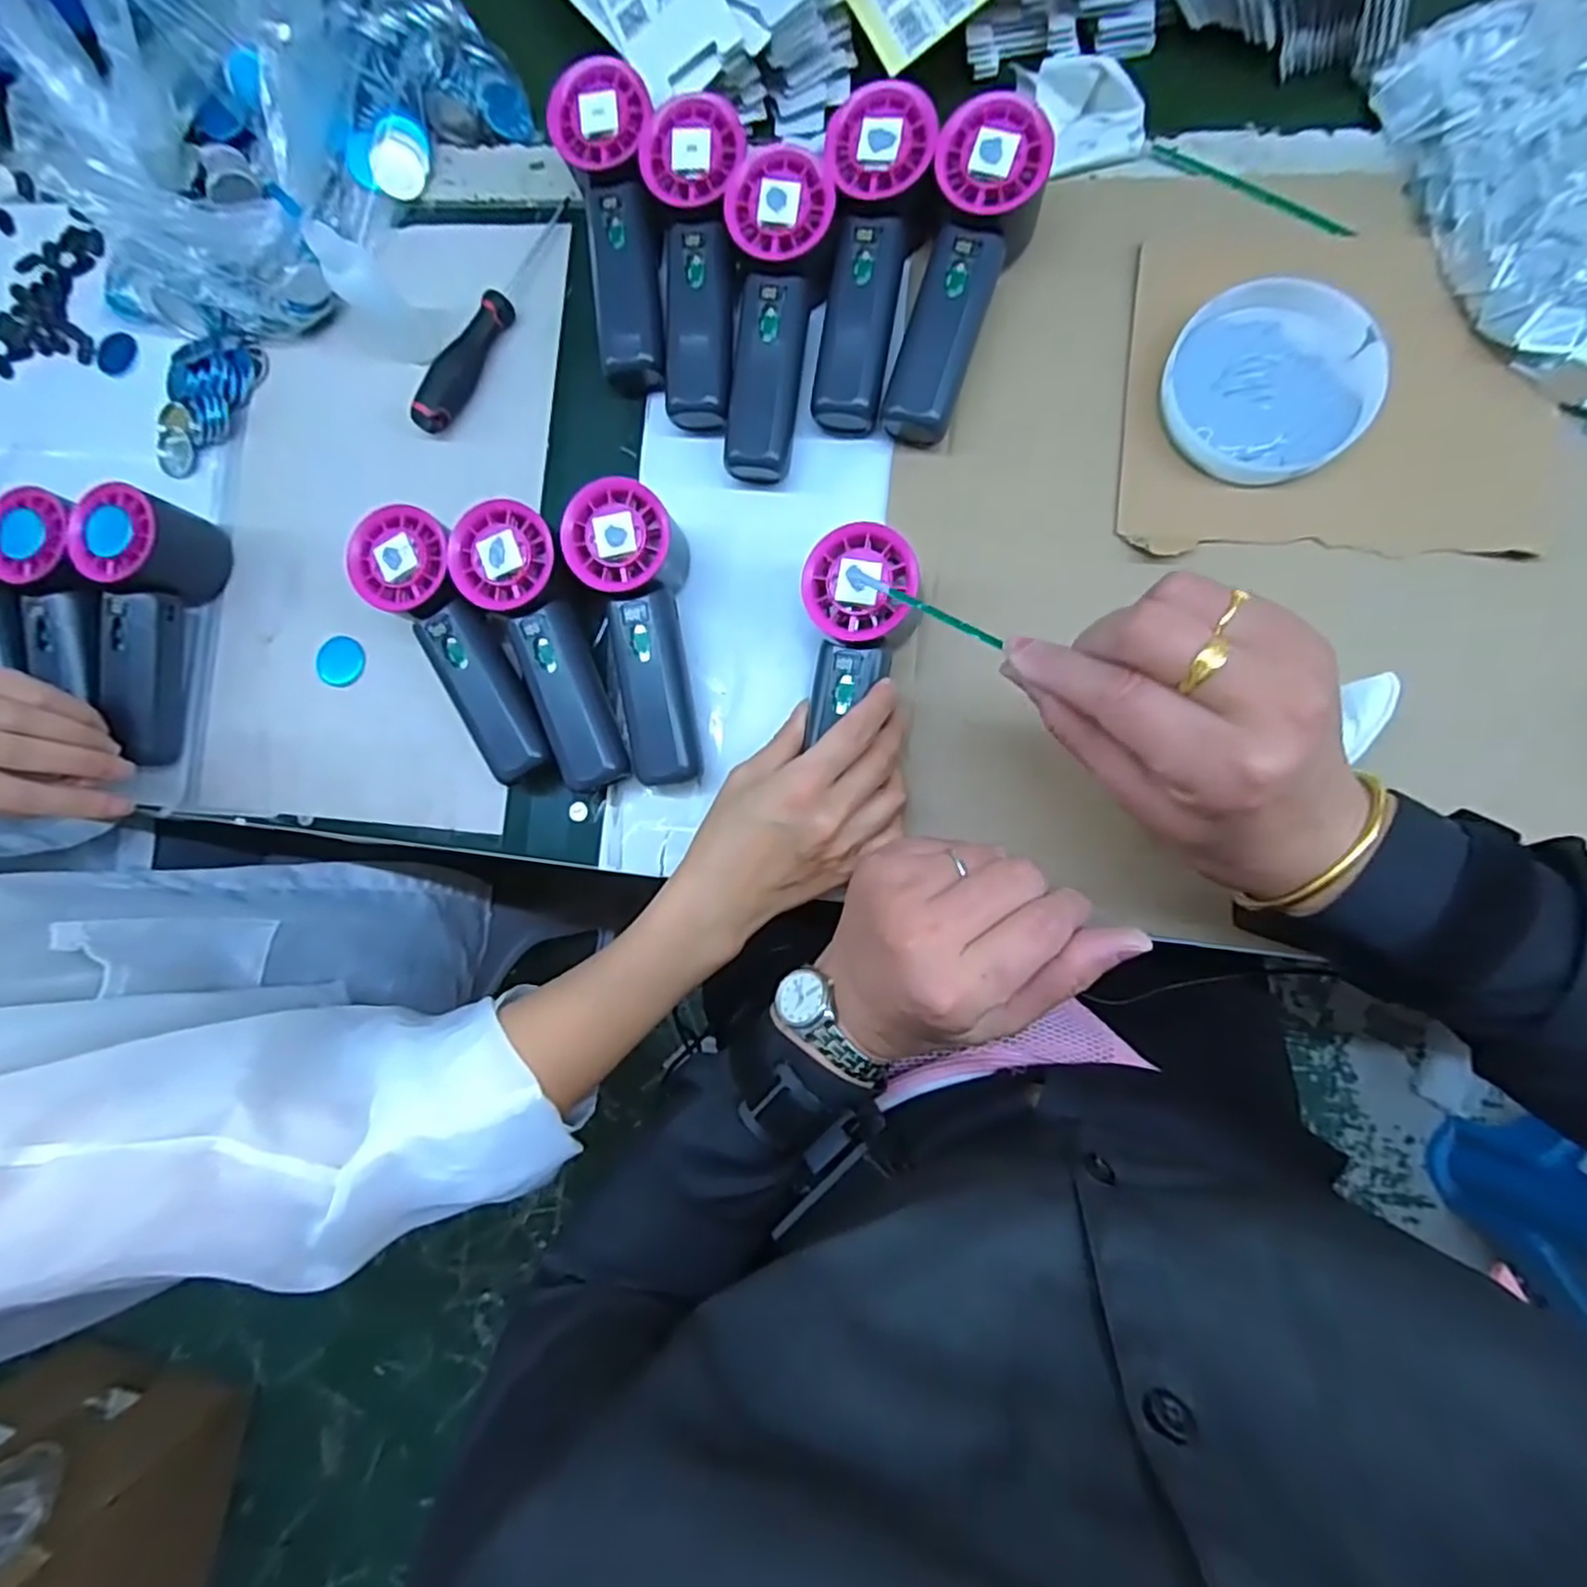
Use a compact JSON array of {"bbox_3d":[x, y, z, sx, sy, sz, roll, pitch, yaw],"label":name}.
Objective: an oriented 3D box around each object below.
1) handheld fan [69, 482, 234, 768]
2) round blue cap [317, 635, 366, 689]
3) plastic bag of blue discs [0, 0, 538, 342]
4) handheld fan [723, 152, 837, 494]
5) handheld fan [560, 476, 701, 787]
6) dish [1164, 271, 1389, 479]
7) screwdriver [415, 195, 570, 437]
[{"bbox_3d":[-0.388,-0.098,0.428,0.057,0.054,0.151,11,88,8],"label":"handheld fan"},{"bbox_3d":[-0.278,-0.081,0.440,0.031,0.005,0.031,0,87,8],"label":"round blue cap"},{"bbox_3d":[-0.311,-0.405,0.417,0.249,0.095,0.225,3,87,8],"label":"plastic bag of blue discs"},{"bbox_3d":[-0.010,-0.254,0.394,0.051,0.053,0.156,7,88,8],"label":"handheld fan"},{"bbox_3d":[-0.083,-0.082,0.390,0.052,0.057,0.152,-5,86,7],"label":"handheld fan"},{"bbox_3d":[0.245,-0.211,0.371,0.100,0.020,0.095,0,87,8],"label":"dish"},{"bbox_3d":[-0.183,-0.291,0.433,0.018,0.022,0.161,31,91,8],"label":"screwdriver"}]

